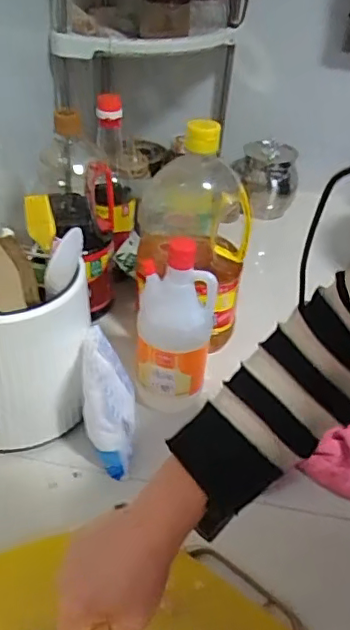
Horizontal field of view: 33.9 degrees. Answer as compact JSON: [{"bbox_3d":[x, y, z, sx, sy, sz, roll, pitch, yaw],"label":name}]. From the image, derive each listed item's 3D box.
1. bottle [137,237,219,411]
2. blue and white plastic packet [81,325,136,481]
[{"bbox_3d":[0.000,0.013,0.661,0.085,0.200,0.070,6,38,1],"label":"bottle"},{"bbox_3d":[-0.073,0.100,0.641,0.057,0.131,0.110,-2,39,-10],"label":"blue and white plastic packet"}]

